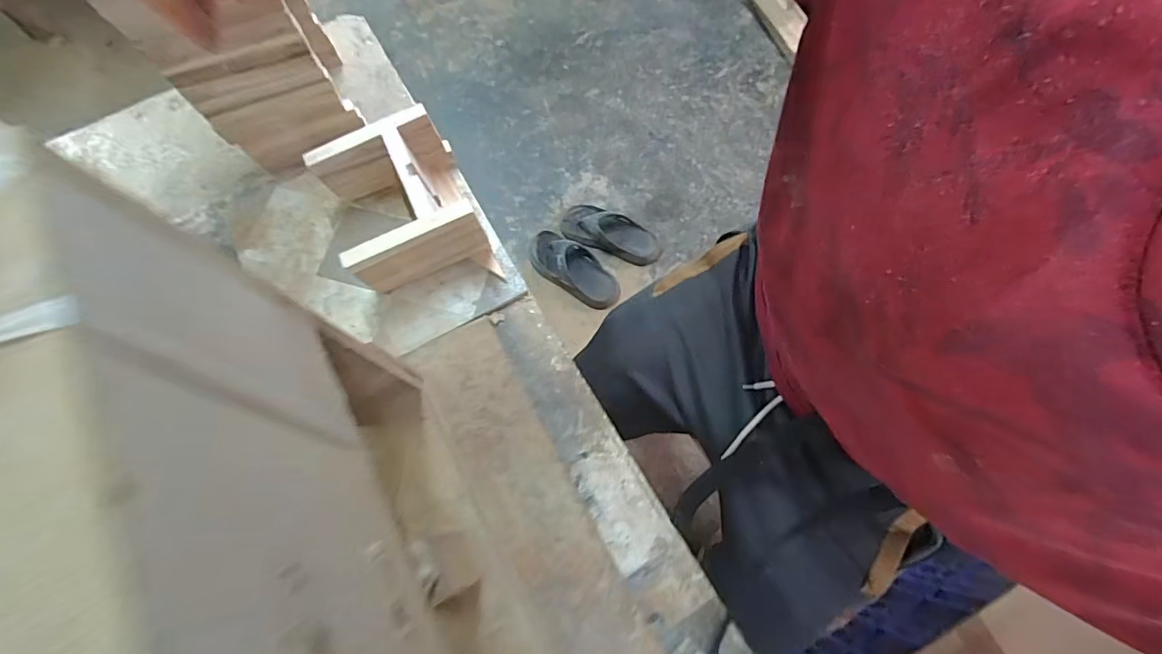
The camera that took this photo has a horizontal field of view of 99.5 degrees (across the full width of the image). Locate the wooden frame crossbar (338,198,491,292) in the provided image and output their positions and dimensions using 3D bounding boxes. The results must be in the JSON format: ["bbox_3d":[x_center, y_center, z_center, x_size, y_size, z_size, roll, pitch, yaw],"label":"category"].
[{"bbox_3d":[-0.185,-0.088,0.577,0.144,0.101,0.023,-23,72,-6],"label":"wooden frame crossbar"}]

